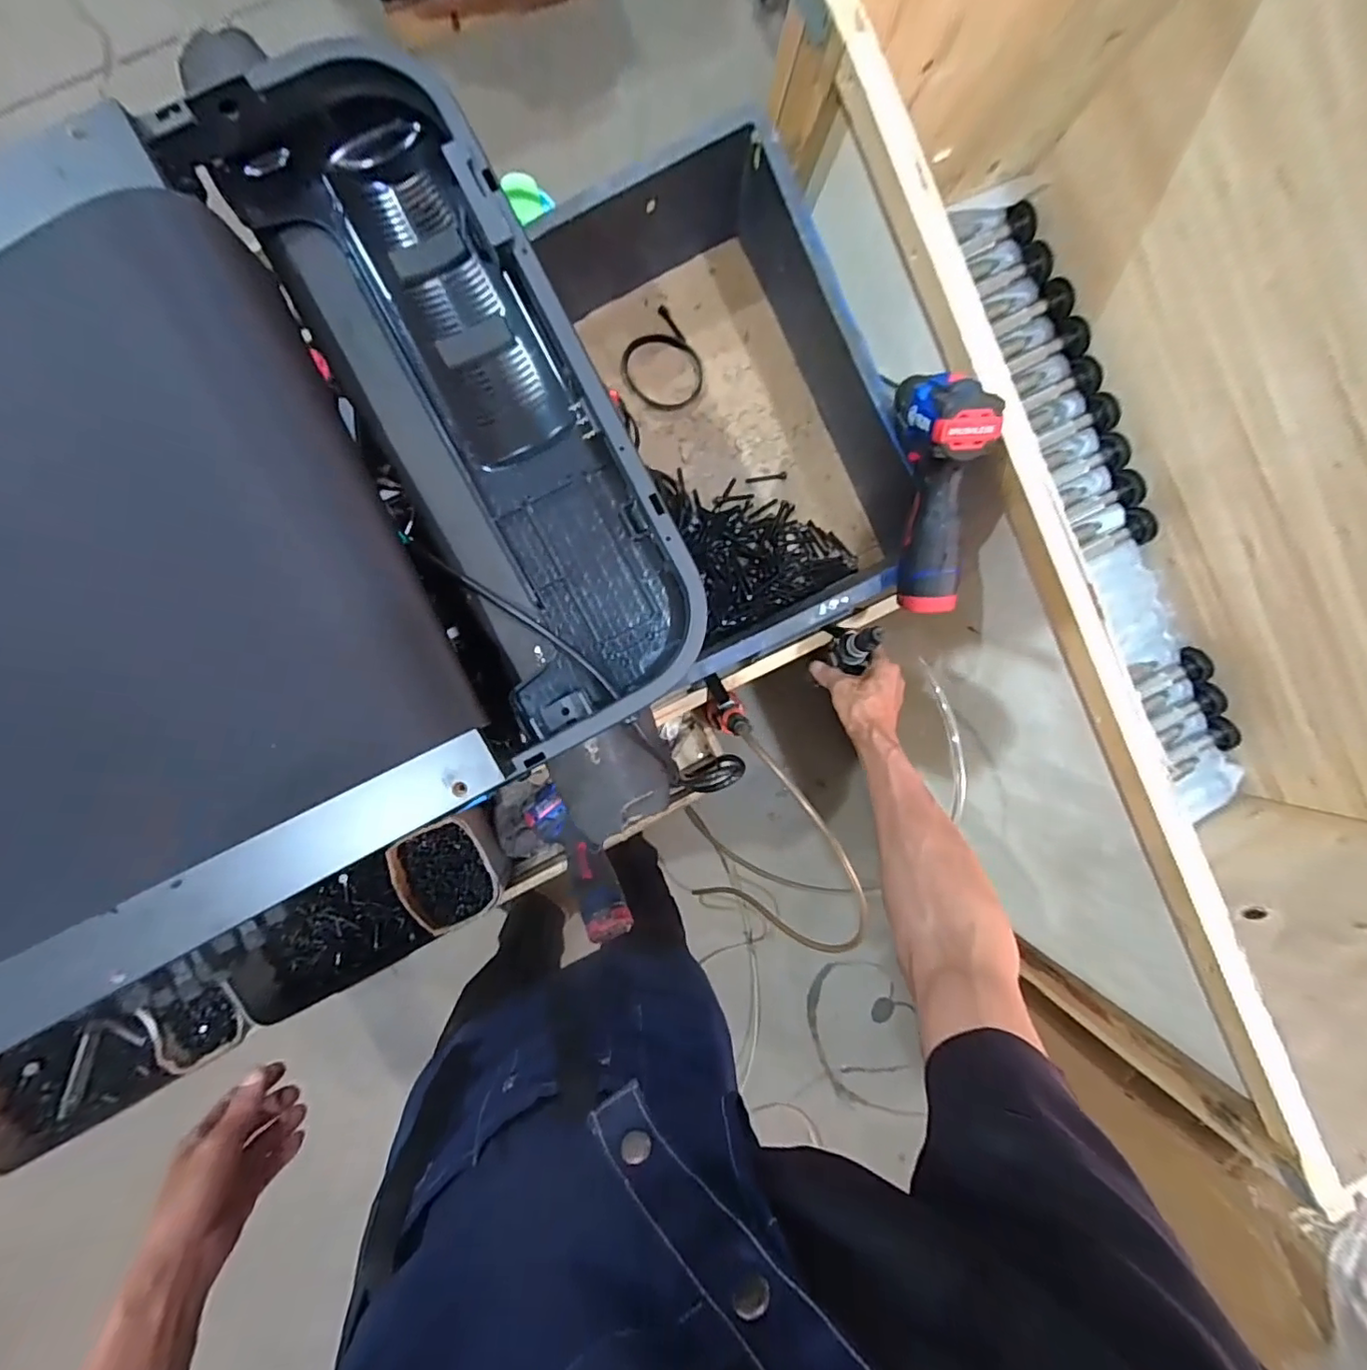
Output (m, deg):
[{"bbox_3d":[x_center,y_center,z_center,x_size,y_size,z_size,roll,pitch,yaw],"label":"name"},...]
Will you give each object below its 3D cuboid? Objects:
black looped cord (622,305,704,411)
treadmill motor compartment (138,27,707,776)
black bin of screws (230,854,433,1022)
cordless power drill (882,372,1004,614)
[{"bbox_3d":[-0.029,-0.401,0.732,0.089,0.016,0.113,-34,96,-3],"label":"black looped cord"},{"bbox_3d":[-0.157,-0.202,0.428,0.182,0.056,0.505,-27,95,-4],"label":"treadmill motor compartment"},{"bbox_3d":[-0.415,0.300,0.698,0.219,0.057,0.122,-31,96,-4],"label":"black bin of screws"},{"bbox_3d":[0.229,-0.179,0.555,0.054,0.130,0.209,-8,112,-6],"label":"cordless power drill"}]

